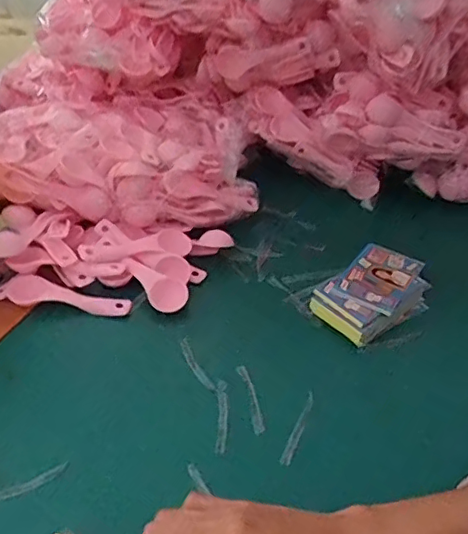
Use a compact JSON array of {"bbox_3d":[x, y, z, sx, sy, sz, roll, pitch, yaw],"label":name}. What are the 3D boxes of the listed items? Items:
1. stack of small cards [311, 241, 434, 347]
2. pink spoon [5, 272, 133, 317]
[{"bbox_3d":[0.138,0.025,0.549,0.078,0.027,0.111,34,49,31],"label":"stack of small cards"},{"bbox_3d":[-0.158,0.029,0.535,0.117,0.020,0.031,9,40,7],"label":"pink spoon"}]

